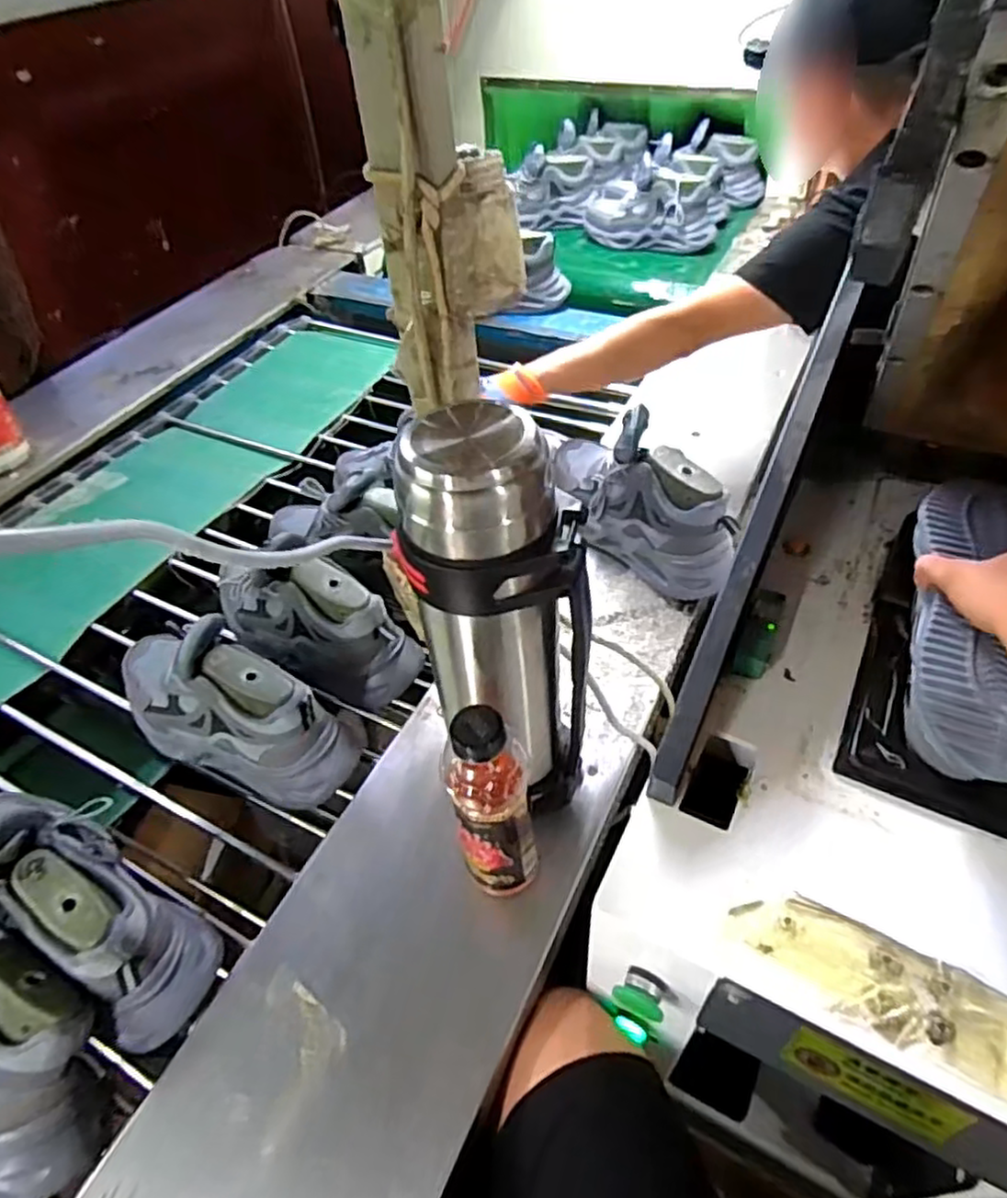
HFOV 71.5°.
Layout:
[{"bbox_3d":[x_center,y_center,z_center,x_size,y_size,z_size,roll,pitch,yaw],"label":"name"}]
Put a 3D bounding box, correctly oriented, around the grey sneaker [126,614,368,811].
[{"bbox_3d":[-0.297,0.109,0.737,0.280,0.137,0.101,18,54,18],"label":"grey sneaker"}]

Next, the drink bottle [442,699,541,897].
[{"bbox_3d":[-0.007,0.170,0.575,0.064,0.221,0.074,-7,50,-1],"label":"drink bottle"}]

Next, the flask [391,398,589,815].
[{"bbox_3d":[0.004,0.034,0.560,0.122,0.367,0.098,15,53,17],"label":"flask"}]

